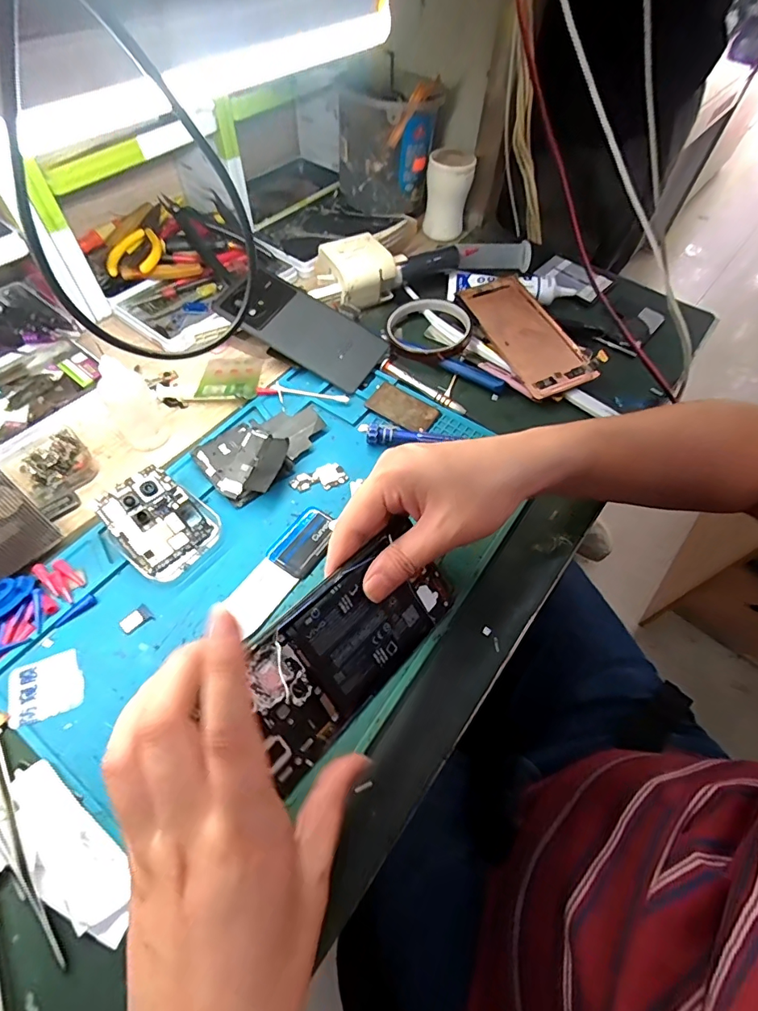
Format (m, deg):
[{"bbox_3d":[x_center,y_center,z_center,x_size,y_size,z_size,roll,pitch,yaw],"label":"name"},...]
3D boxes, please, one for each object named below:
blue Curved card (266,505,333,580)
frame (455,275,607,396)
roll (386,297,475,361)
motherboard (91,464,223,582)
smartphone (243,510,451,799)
[{"bbox_3d":[-0.054,0.026,0.343,0.036,0.004,0.053,31,60,15],"label":"blue Curved card"},{"bbox_3d":[0.146,-0.175,0.463,0.071,0.009,0.157,-22,64,-10],"label":"frame"},{"bbox_3d":[0.051,-0.176,0.468,0.080,0.022,0.087,2,57,-3],"label":"roll"},{"bbox_3d":[-0.158,0.013,0.332,0.075,0.011,0.060,48,62,-3],"label":"motherboard"},{"bbox_3d":[-0.014,0.073,0.267,0.141,0.008,0.073,-39,107,-30],"label":"smartphone"}]

